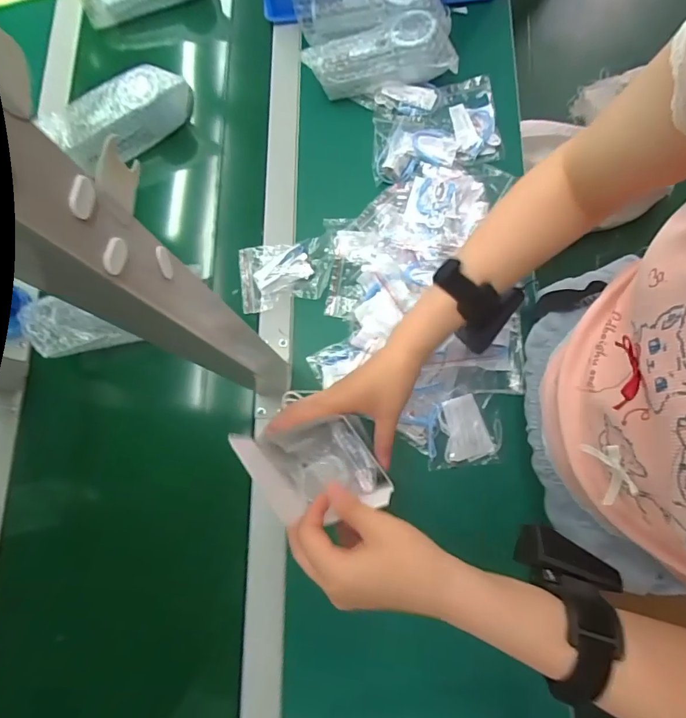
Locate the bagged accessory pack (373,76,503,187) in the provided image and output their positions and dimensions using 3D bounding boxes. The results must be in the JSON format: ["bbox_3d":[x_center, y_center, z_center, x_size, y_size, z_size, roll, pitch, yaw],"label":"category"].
[{"bbox_3d":[0.120,-0.305,0.580,0.173,0.020,0.120,-12,79,-1],"label":"bagged accessory pack"}]

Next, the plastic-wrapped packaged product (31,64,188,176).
[{"bbox_3d":[-0.296,-0.326,0.585,0.183,0.069,0.072,-34,80,-6],"label":"plastic-wrapped packaged product"}]

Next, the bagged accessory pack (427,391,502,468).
[{"bbox_3d":[0.139,0.080,0.497,0.076,0.027,0.083,0,79,1],"label":"bagged accessory pack"}]

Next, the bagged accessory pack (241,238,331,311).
[{"bbox_3d":[-0.072,-0.108,0.557,0.118,0.022,0.082,-10,79,-1],"label":"bagged accessory pack"}]

